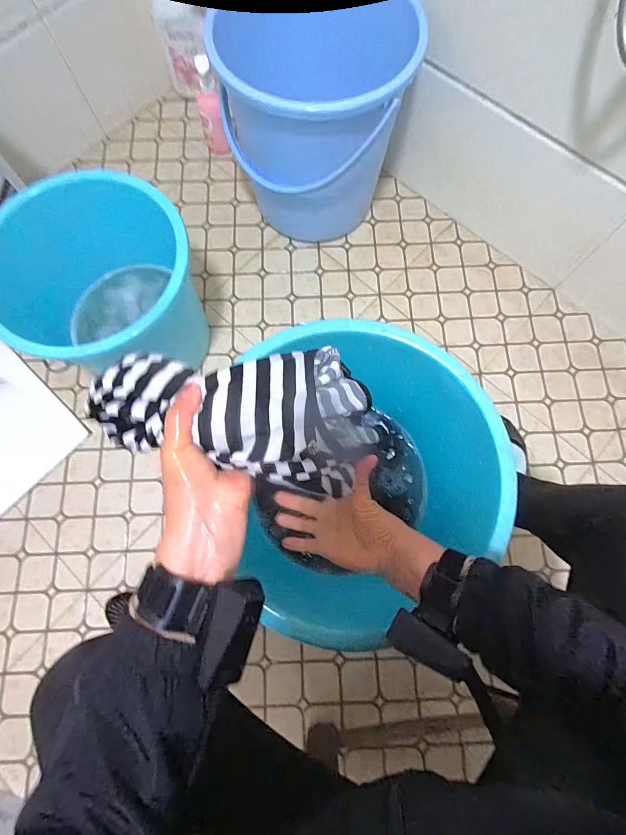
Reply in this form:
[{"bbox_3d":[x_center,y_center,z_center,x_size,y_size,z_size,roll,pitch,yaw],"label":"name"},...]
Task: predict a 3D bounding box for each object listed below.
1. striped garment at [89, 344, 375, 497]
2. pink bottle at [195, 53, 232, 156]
[{"bbox_3d":[-0.057,-0.005,0.349,0.260,0.083,0.126,7,74,-11],"label":"striped garment"},{"bbox_3d":[-0.248,-0.747,0.929,0.066,0.199,0.050,-20,76,-5],"label":"pink bottle"}]

